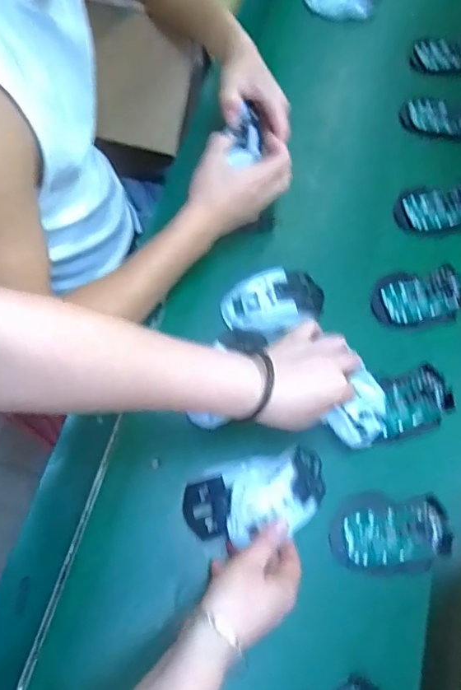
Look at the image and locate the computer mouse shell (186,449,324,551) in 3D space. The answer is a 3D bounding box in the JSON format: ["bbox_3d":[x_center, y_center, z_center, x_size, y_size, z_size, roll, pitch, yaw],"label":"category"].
[{"bbox_3d":[0.026,0.144,0.463,0.136,0.048,0.076,-12,68,-7],"label":"computer mouse shell"}]

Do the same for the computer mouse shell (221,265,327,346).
[{"bbox_3d":[0.051,-0.050,0.554,0.112,0.030,0.074,-29,71,-13],"label":"computer mouse shell"}]

